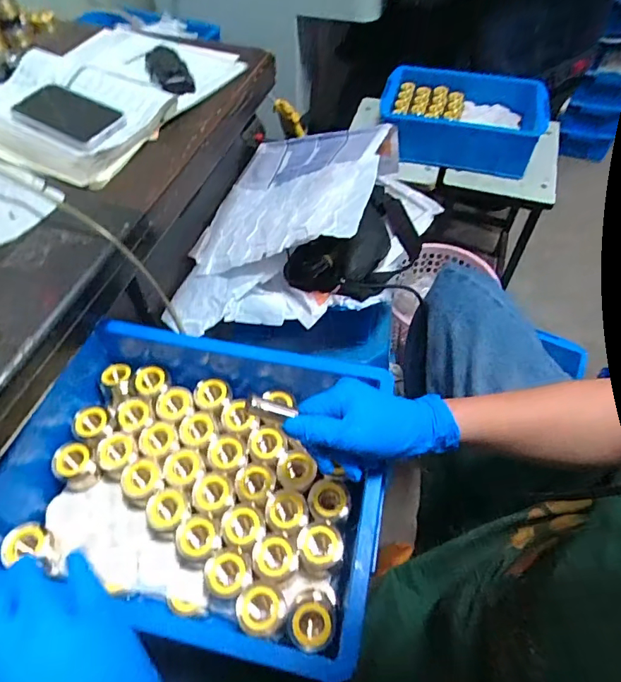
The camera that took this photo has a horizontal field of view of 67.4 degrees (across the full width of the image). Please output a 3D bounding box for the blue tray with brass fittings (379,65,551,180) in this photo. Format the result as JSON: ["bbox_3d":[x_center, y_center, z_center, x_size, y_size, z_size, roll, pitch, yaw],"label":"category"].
[{"bbox_3d":[0.345,-0.514,1.077,0.357,0.102,0.238,11,55,8],"label":"blue tray with brass fittings"}]

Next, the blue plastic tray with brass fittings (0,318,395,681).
[{"bbox_3d":[-0.115,0.130,0.457,0.353,0.100,0.261,10,55,7],"label":"blue plastic tray with brass fittings"}]

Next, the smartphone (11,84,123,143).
[{"bbox_3d":[-0.311,-0.293,0.593,0.142,0.010,0.069,28,59,19],"label":"smartphone"}]

